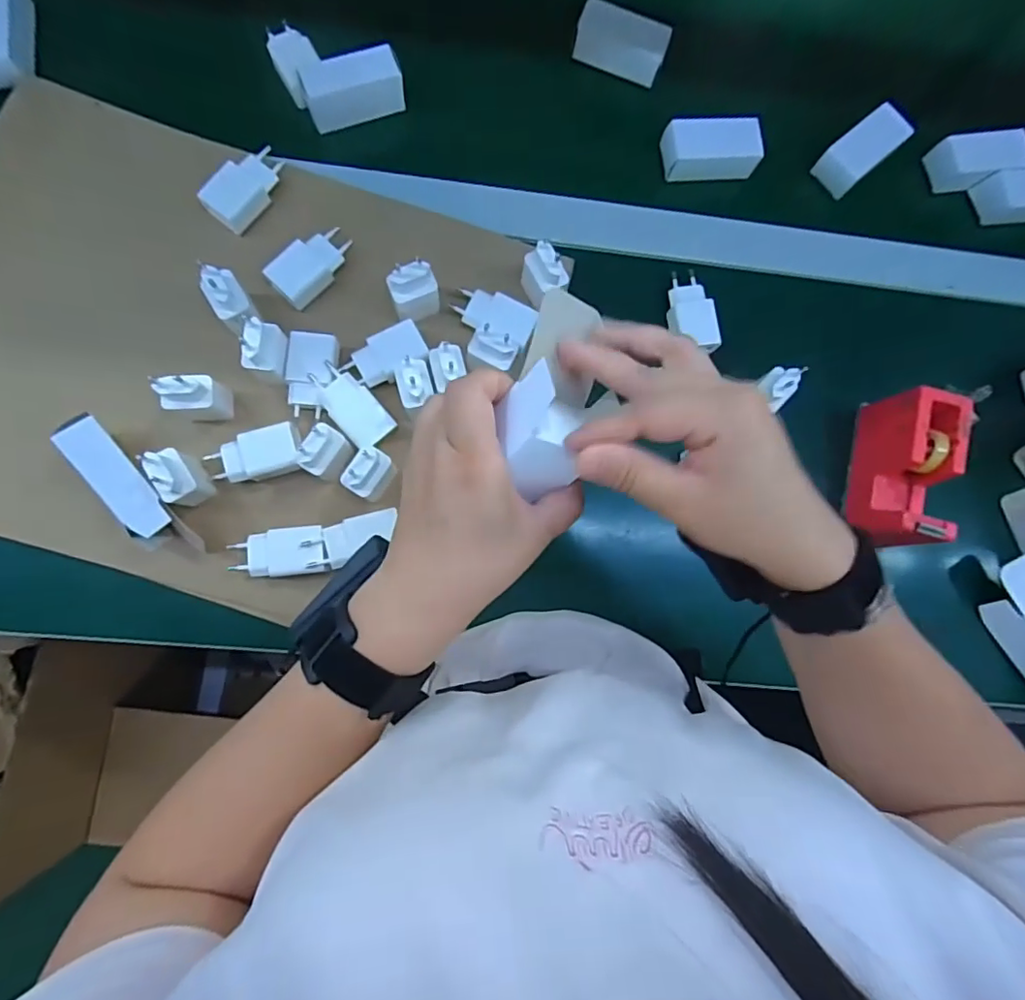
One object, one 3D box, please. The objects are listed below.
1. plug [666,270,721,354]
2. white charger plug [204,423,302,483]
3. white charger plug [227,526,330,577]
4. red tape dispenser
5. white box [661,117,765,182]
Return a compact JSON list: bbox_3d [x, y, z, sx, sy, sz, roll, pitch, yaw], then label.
[{"bbox_3d":[0.169,-0.180,0.526,0.038,0.019,0.079,-12,85,-6],"label":"plug"},{"bbox_3d":[-0.220,-0.035,0.474,0.079,0.034,0.037,-18,85,-7],"label":"white charger plug"},{"bbox_3d":[-0.194,0.045,0.465,0.078,0.027,0.038,-6,84,-6],"label":"white charger plug"},{"bbox_3d":[0.349,-0.029,0.497,0.053,0.075,0.132,13,82,-3],"label":"red tape dispenser"},{"bbox_3d":[0.201,-0.352,0.558,0.094,0.031,0.045,-6,84,-6],"label":"white box"}]

